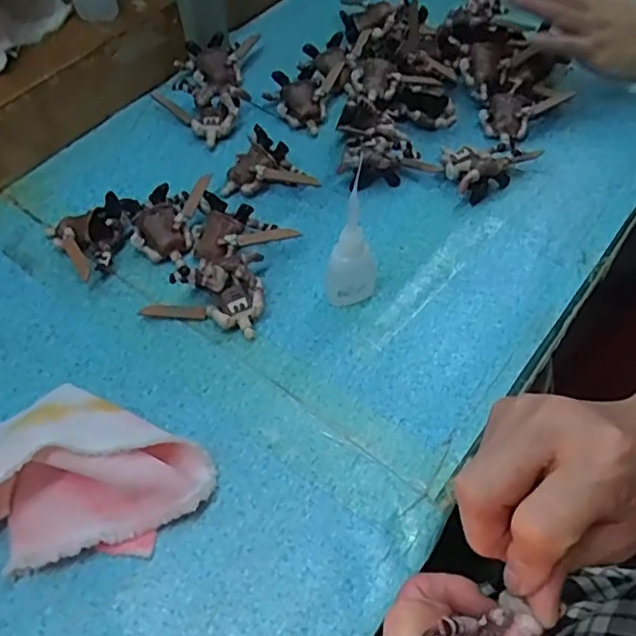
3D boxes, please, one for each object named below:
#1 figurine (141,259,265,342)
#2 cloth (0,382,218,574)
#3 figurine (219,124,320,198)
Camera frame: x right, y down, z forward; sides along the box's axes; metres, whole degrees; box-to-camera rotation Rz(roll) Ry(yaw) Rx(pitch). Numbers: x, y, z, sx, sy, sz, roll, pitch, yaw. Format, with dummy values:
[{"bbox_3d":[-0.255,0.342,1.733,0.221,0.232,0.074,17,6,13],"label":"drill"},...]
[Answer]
[{"bbox_3d":[-0.075,-0.019,0.420,0.078,0.029,0.046,12,57,7],"label":"figurine"},{"bbox_3d":[-0.171,0.097,0.328,0.210,0.050,0.112,-27,61,-17],"label":"cloth"},{"bbox_3d":[-0.033,-0.119,0.488,0.072,0.031,0.052,12,57,7],"label":"figurine"}]

